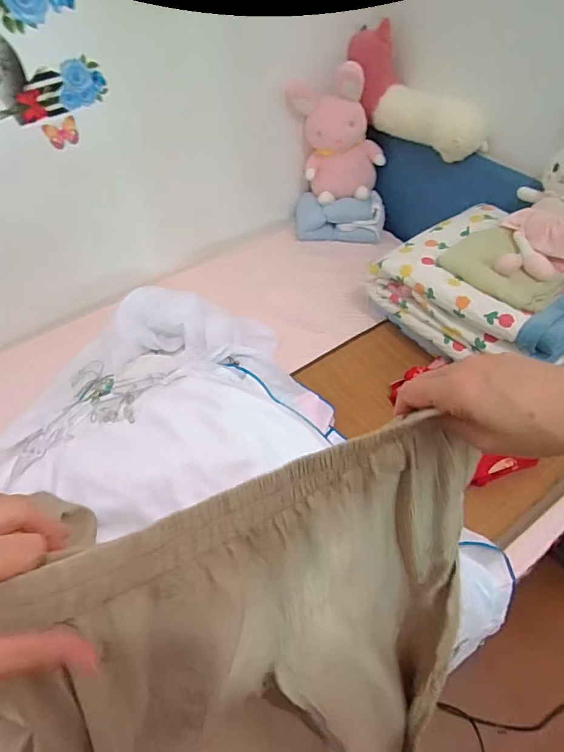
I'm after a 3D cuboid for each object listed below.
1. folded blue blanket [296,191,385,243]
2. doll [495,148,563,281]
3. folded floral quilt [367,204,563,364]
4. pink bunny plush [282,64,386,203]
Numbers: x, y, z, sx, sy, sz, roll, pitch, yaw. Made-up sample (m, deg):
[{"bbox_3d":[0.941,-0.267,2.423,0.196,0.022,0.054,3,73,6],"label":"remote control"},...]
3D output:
[{"bbox_3d":[0.183,-0.504,1.480,0.281,0.106,0.137,2,50,5],"label":"folded blue blanket"},{"bbox_3d":[0.627,-0.401,1.054,0.175,0.386,0.125,27,12,24],"label":"doll"},{"bbox_3d":[0.497,-0.197,1.127,0.353,0.204,0.477,-32,55,-22],"label":"folded floral quilt"},{"bbox_3d":[0.165,-0.737,1.392,0.282,0.340,0.184,1,50,4],"label":"pink bunny plush"}]

